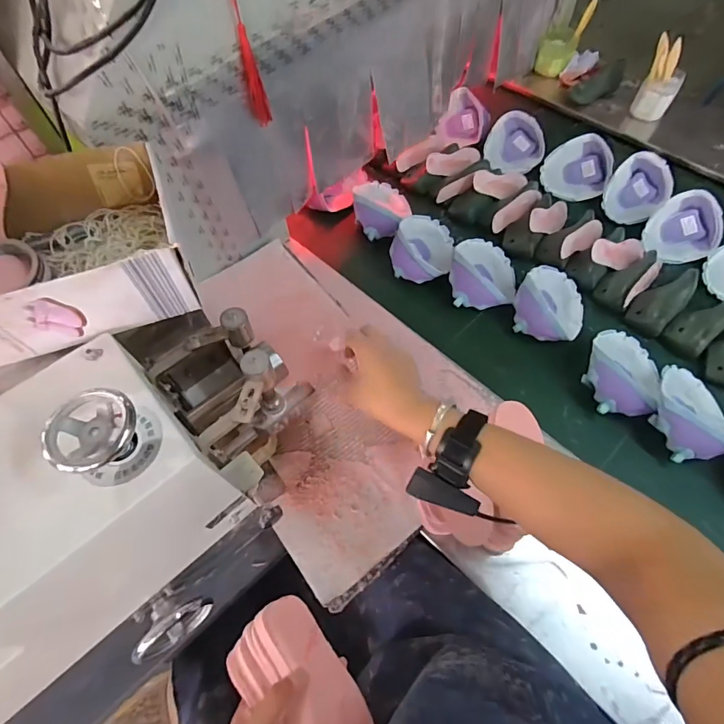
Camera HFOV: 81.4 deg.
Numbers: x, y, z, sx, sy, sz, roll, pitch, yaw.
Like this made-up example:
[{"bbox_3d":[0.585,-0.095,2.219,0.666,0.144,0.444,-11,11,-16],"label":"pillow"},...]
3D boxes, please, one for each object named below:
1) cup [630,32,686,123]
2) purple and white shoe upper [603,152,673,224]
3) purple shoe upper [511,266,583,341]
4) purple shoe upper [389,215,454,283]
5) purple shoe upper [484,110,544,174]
[{"bbox_3d":[0.713,-0.663,1.019,0.087,0.145,0.128,17,69,6],"label":"cup"},{"bbox_3d":[0.578,-0.363,0.886,0.142,0.061,0.111,-41,74,-15],"label":"purple and white shoe upper"},{"bbox_3d":[0.341,-0.110,0.752,0.126,0.059,0.156,23,70,8],"label":"purple shoe upper"},{"bbox_3d":[0.121,-0.226,0.826,0.113,0.069,0.155,17,69,6],"label":"purple shoe upper"},{"bbox_3d":[0.357,-0.511,0.981,0.139,0.050,0.139,-1,97,-9],"label":"purple shoe upper"}]

